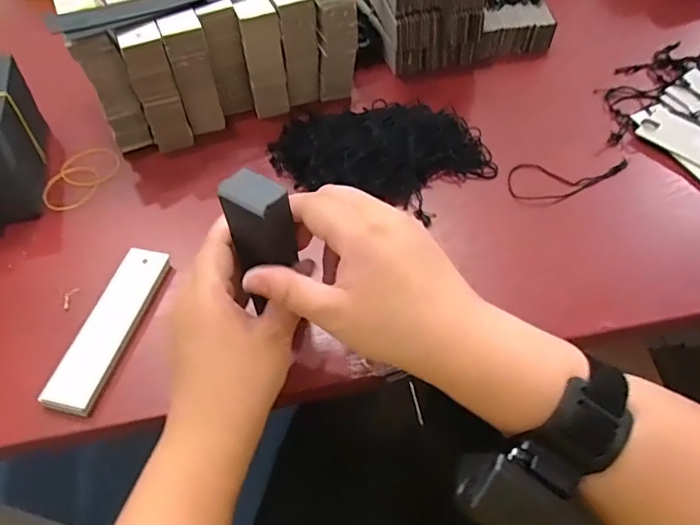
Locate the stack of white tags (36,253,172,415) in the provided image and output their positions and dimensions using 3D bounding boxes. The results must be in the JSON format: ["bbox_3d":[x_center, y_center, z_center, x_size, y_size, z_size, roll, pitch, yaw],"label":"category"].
[{"bbox_3d":[-0.166,0.042,0.362,0.034,0.009,0.128,10,54,9],"label":"stack of white tags"}]

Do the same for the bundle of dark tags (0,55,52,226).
[{"bbox_3d":[-0.295,-0.106,0.445,0.033,0.071,0.141,-14,54,-9],"label":"bundle of dark tags"}]

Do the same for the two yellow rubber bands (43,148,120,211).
[{"bbox_3d":[-0.243,-0.078,0.471,0.055,0.008,0.086,1,53,2],"label":"two yellow rubber bands"}]

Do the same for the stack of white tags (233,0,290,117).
[{"bbox_3d":[-0.100,-0.228,0.515,0.033,0.101,0.125,-18,55,-12],"label":"stack of white tags"}]

